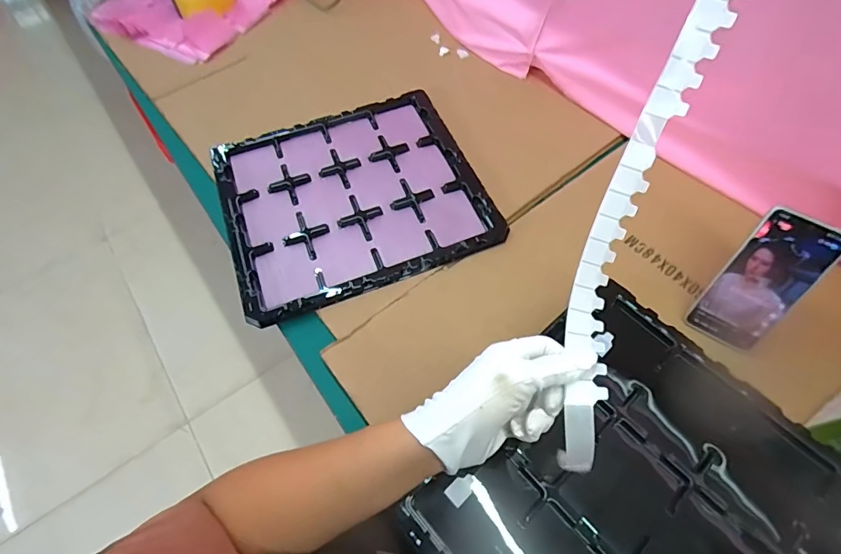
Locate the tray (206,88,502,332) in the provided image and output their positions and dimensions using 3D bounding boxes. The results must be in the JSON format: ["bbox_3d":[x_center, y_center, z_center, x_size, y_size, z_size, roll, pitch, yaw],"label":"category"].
[{"bbox_3d":[-0.104,-0.129,0.664,0.370,0.018,0.336,-19,62,-9],"label":"tray"}]

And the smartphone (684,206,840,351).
[{"bbox_3d":[0.382,0.009,0.493,0.079,0.167,0.014,30,37,17],"label":"smartphone"}]

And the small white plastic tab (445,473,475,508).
[{"bbox_3d":[0.038,0.197,0.406,0.029,0.004,0.019,-38,76,-20],"label":"small white plastic tab"}]

